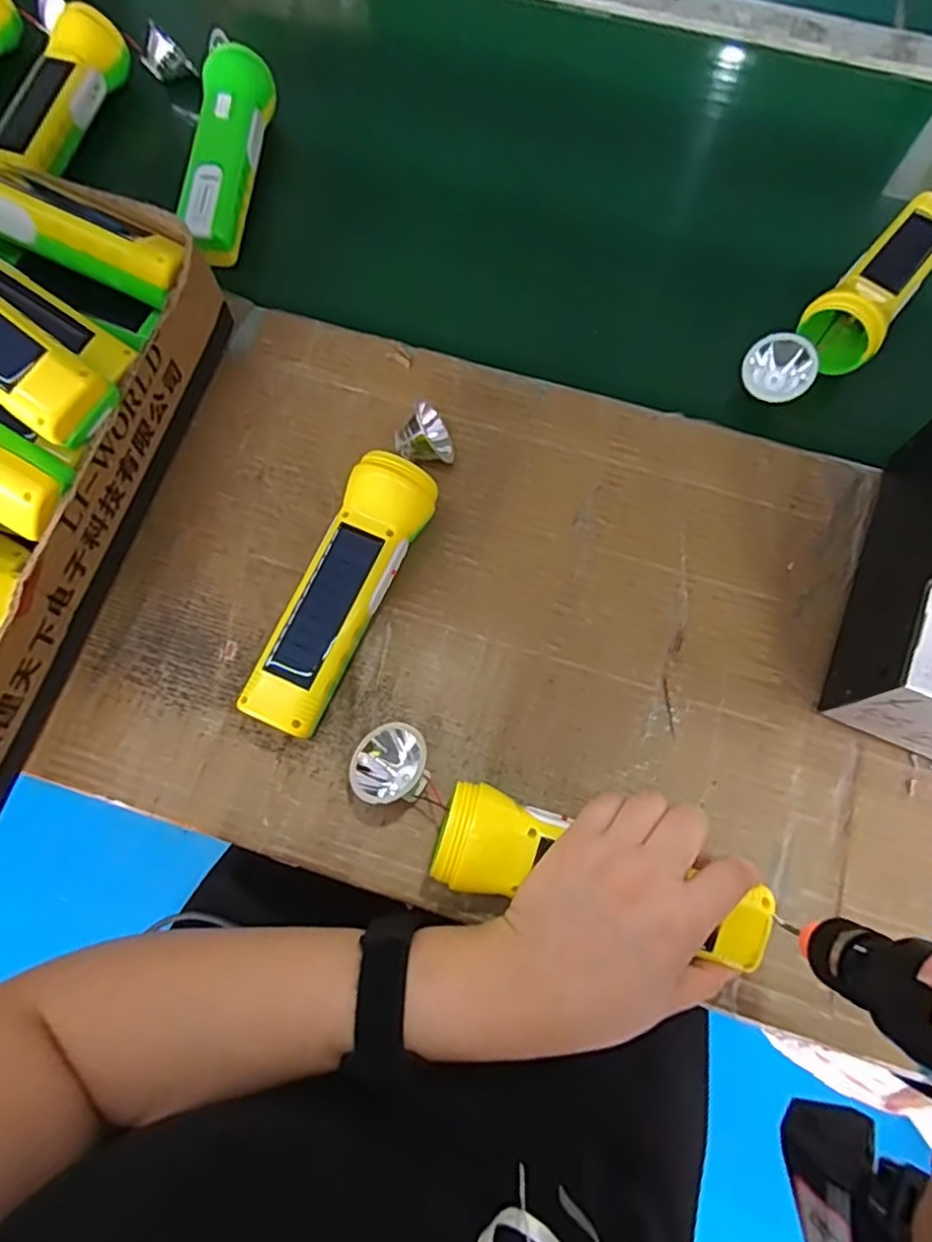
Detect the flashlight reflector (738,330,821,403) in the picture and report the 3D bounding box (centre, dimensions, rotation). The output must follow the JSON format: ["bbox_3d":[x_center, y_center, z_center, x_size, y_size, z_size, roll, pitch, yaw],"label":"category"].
[{"bbox_3d":[0.211,-0.169,0.431,0.044,0.046,0.022,54,47,-9],"label":"flashlight reflector"}]

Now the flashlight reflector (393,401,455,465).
[{"bbox_3d":[-0.028,-0.117,0.414,0.025,0.038,0.039,-22,85,26],"label":"flashlight reflector"}]

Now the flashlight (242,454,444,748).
[{"bbox_3d":[-0.071,-0.016,0.371,0.045,0.041,0.164,25,74,8],"label":"flashlight"}]

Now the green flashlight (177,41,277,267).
[{"bbox_3d":[-0.177,-0.350,0.479,0.054,0.039,0.191,1,72,0],"label":"green flashlight"}]

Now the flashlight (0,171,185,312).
[{"bbox_3d":[-0.243,-0.241,0.383,0.160,0.041,0.054,25,73,-6],"label":"flashlight"}]

